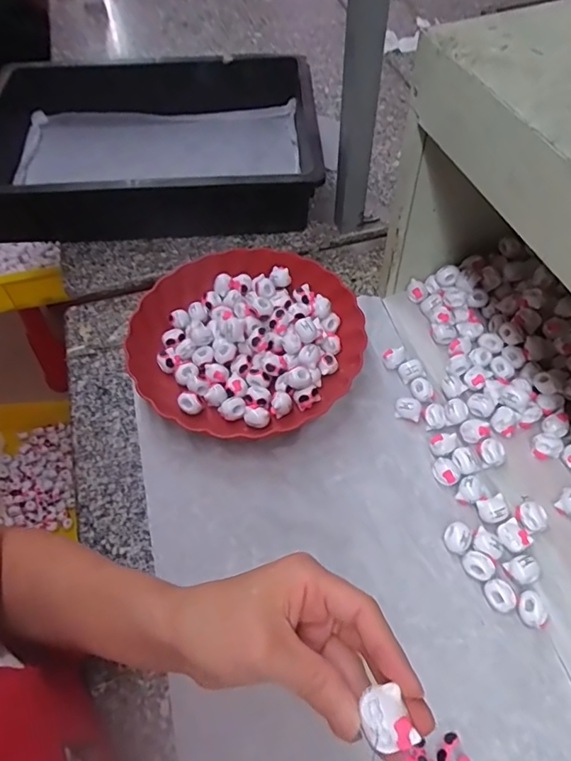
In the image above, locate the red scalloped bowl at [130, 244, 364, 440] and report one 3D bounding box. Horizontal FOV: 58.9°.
[{"bbox_3d":[-0.044,-0.049,0.550,0.238,0.049,0.220,-1,56,1],"label":"red scalloped bowl"}]

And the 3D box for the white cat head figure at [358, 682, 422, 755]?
[{"bbox_3d":[0.045,0.151,0.225,0.020,0.007,0.025,-16,57,-9],"label":"white cat head figure"}]

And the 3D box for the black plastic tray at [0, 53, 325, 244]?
[{"bbox_3d":[-0.194,-0.340,0.718,0.452,0.099,0.352,-4,56,0],"label":"black plastic tray"}]

